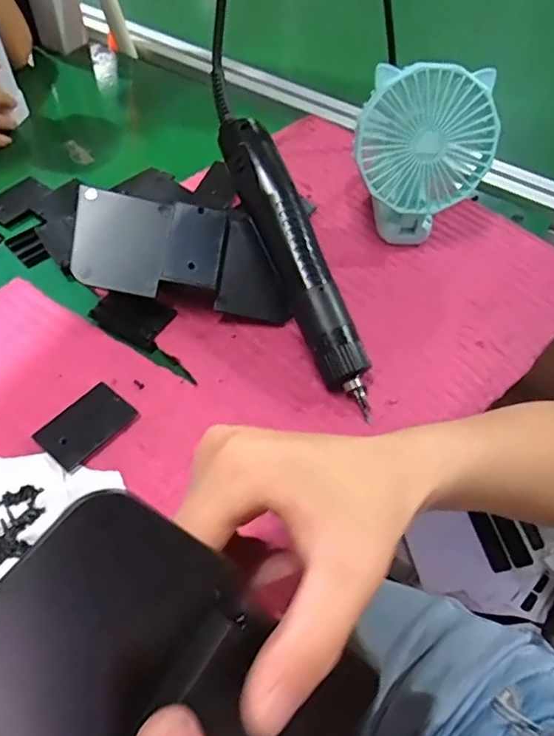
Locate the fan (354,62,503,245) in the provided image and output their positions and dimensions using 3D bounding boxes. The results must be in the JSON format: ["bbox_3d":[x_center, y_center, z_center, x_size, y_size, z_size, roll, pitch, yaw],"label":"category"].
[{"bbox_3d":[0.107,-0.154,0.432,0.097,0.131,0.044,0,54,-3],"label":"fan"}]

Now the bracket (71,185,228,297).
[{"bbox_3d":[-0.089,-0.085,0.396,0.100,0.004,0.068,10,80,-3],"label":"bracket"}]

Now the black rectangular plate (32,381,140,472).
[{"bbox_3d":[-0.119,0.036,0.360,0.035,0.005,0.055,36,60,21],"label":"black rectangular plate"}]

